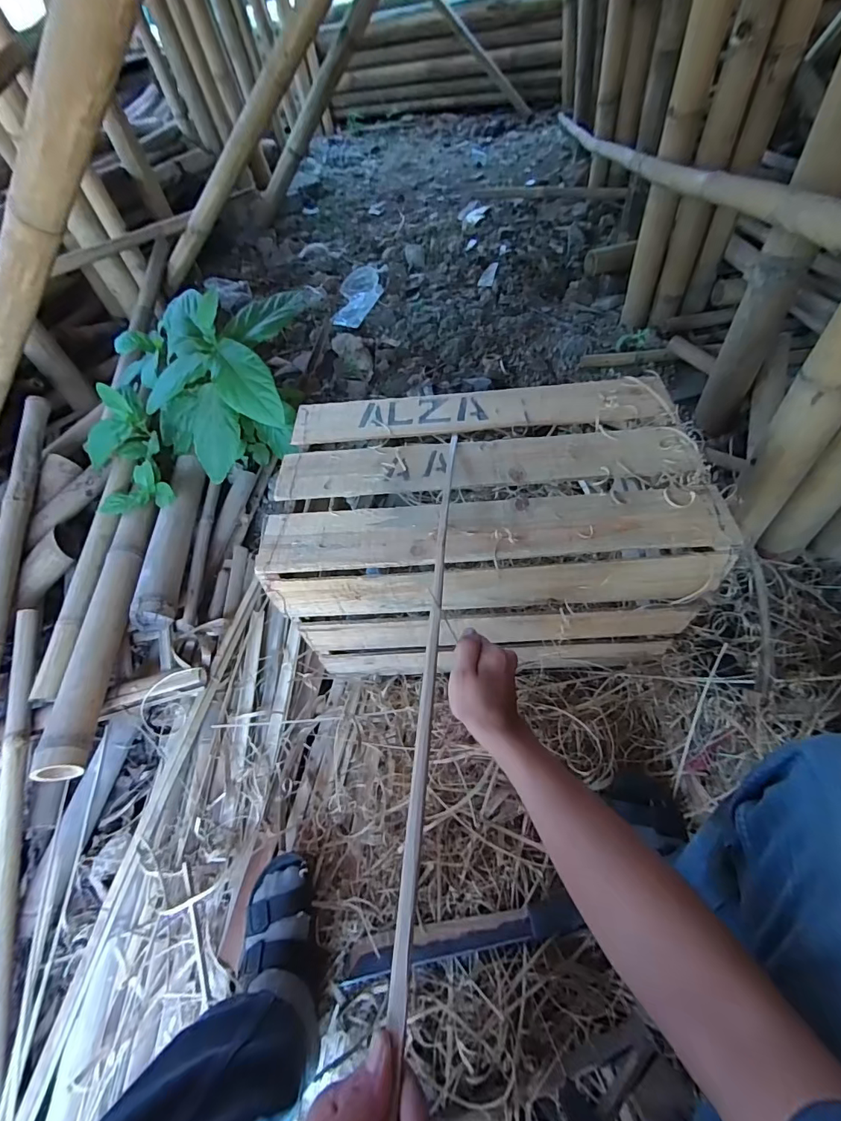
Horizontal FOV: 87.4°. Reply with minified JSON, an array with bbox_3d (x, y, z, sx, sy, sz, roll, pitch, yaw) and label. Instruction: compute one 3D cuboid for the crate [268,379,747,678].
[{"bbox_3d":[0.098,-0.046,0.742,0.586,0.312,0.353,-1,54,5],"label":"crate"}]

